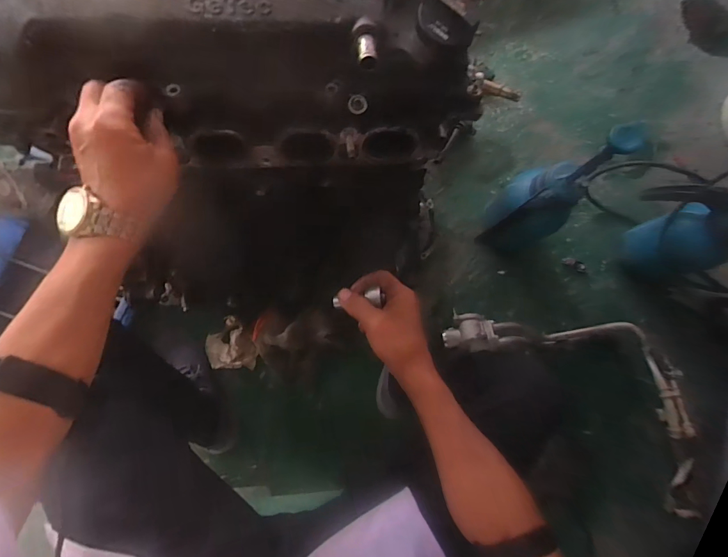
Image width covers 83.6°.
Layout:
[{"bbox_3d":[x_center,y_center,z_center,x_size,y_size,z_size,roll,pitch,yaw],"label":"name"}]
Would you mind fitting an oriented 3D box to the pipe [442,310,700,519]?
[{"bbox_3d":[0.472,0.222,0.891,0.602,0.146,0.307,26,82,14],"label":"pipe"}]

